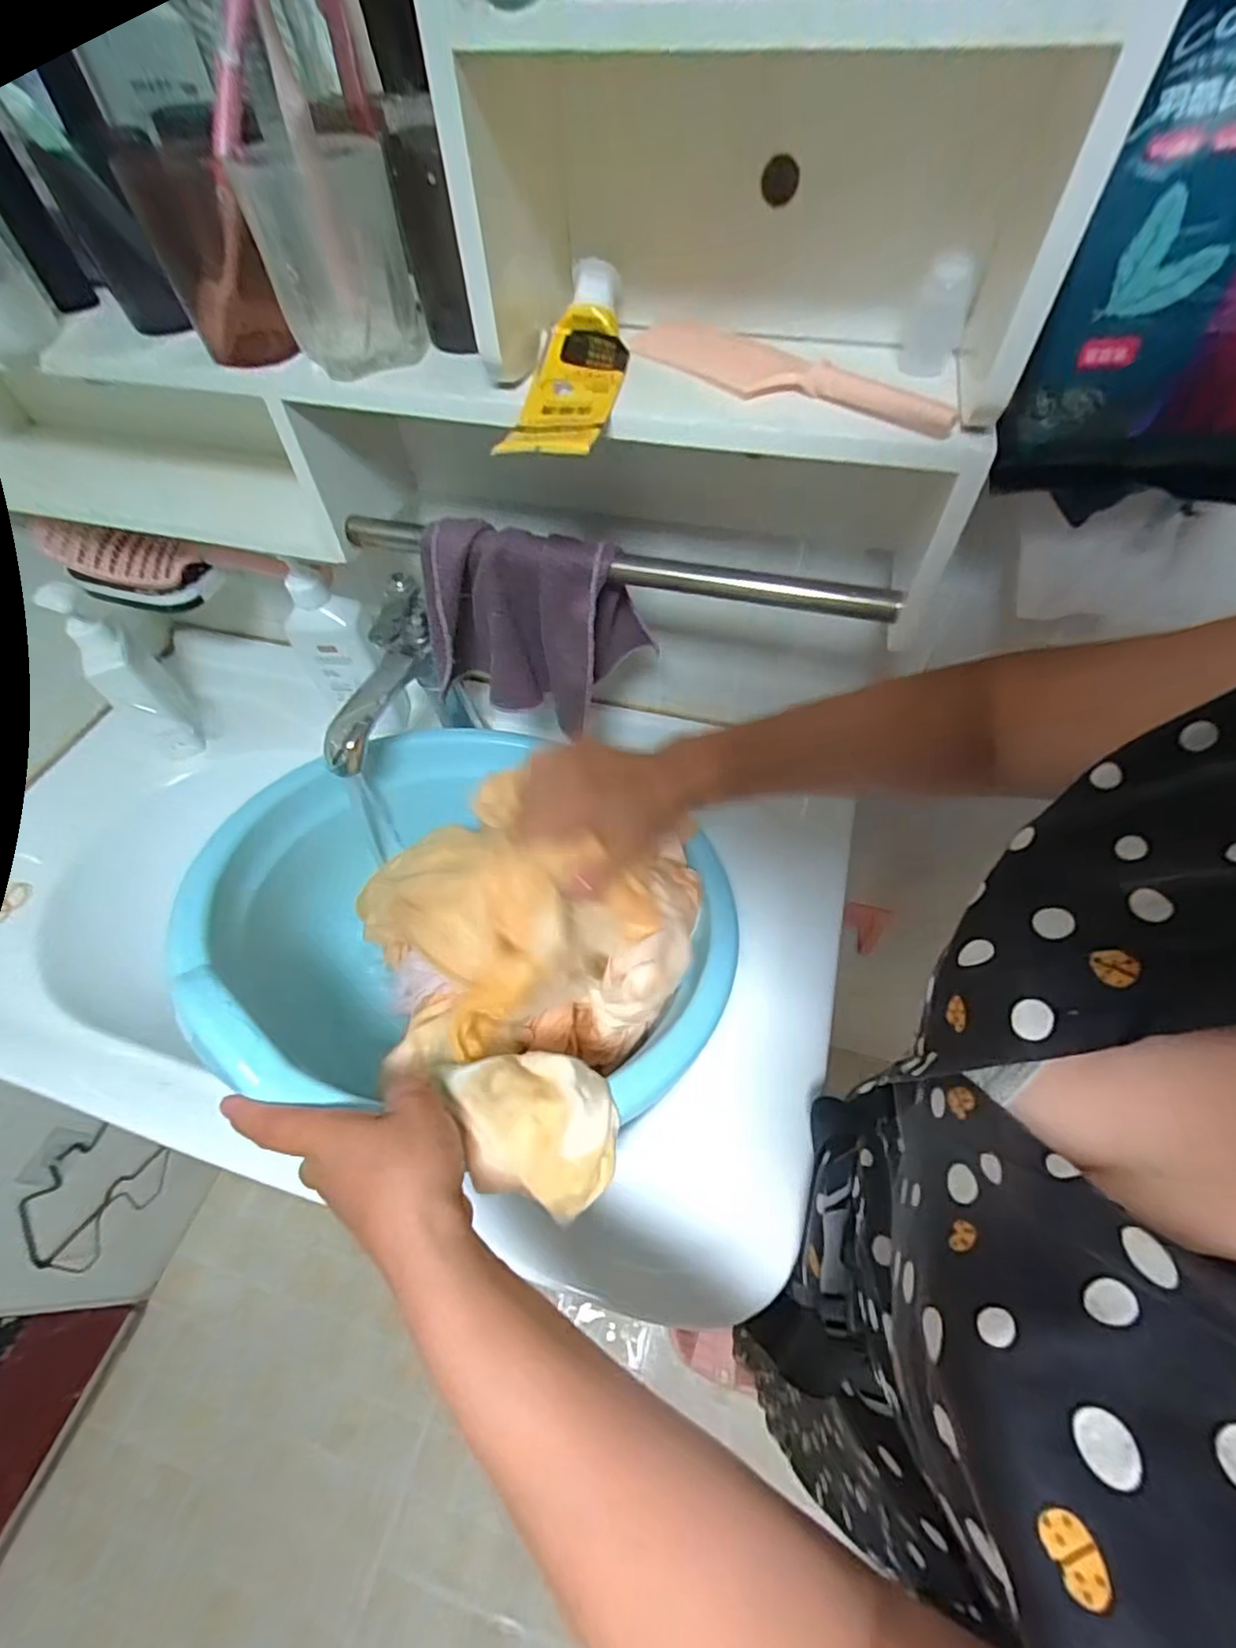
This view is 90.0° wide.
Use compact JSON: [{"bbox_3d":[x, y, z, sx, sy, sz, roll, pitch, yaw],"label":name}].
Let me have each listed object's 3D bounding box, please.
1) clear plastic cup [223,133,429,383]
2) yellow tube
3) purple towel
[{"bbox_3d":[-0.151,-0.303,0.333,0.074,0.092,0.059,-14,56,-8],"label":"clear plastic cup"},{"bbox_3d":[-0.023,-0.240,0.318,0.048,0.034,0.157,6,56,6],"label":"yellow tube"},{"bbox_3d":[-0.061,-0.155,0.477,0.150,0.146,0.089,15,57,11],"label":"purple towel"}]

